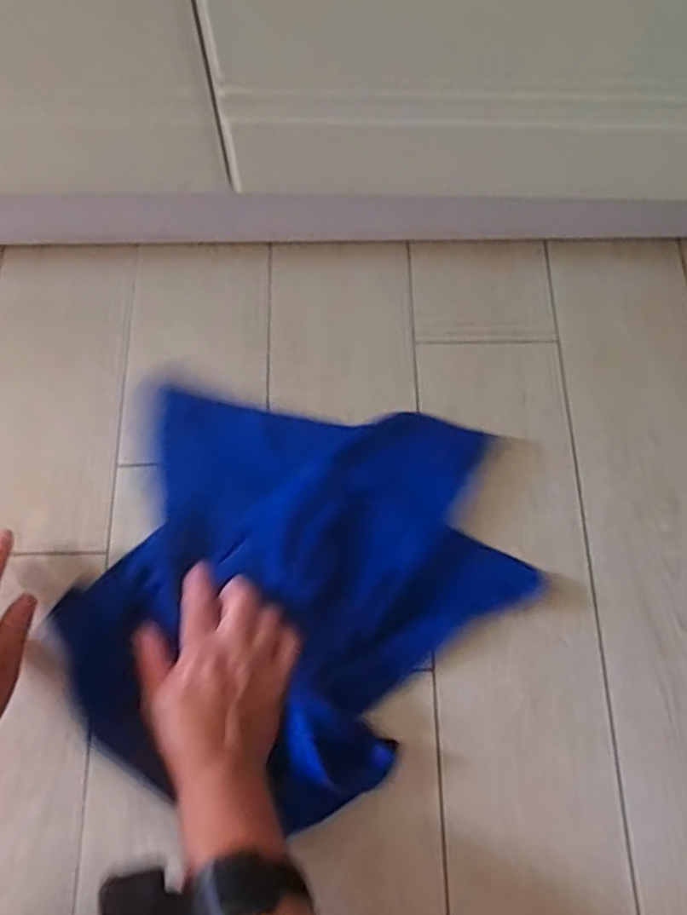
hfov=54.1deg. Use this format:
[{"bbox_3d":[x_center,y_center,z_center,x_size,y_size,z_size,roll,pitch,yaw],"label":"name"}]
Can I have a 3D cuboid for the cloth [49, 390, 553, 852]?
[{"bbox_3d":[-0.030,0.088,0.479,0.296,0.036,0.285,14,71,4],"label":"cloth"}]

